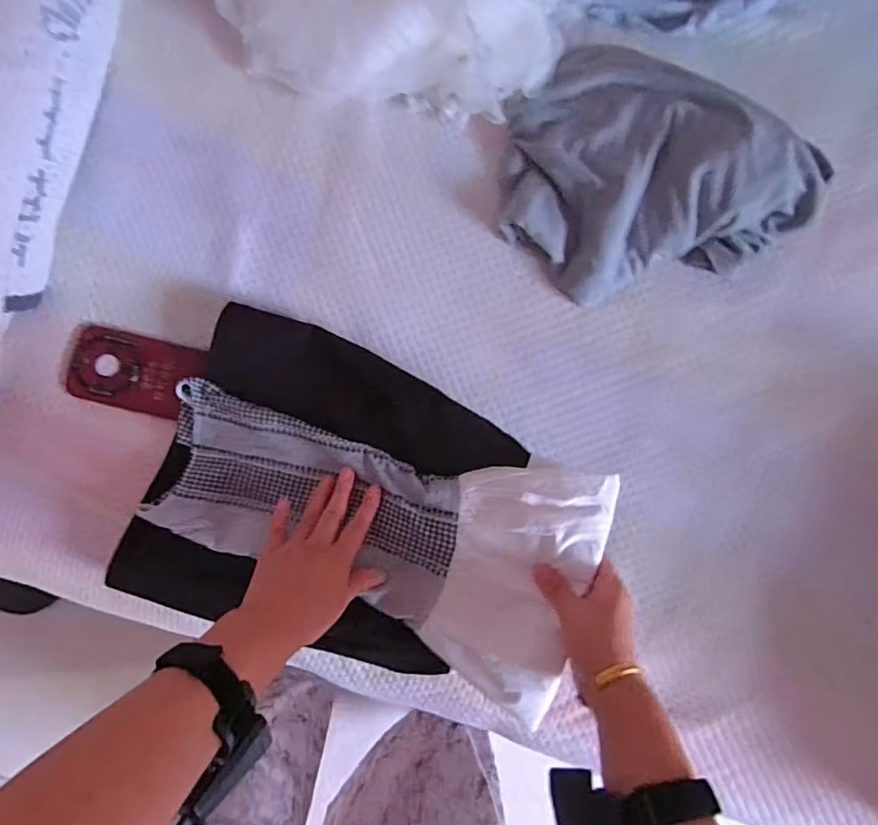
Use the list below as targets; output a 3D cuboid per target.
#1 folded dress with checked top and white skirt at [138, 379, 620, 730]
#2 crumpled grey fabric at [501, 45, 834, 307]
[{"bbox_3d":[-0.082,0.111,0.540,0.454,0.034,0.210,16,91,11],"label":"folded dress with checked top and white skirt"},{"bbox_3d":[0.216,-0.227,0.570,0.314,0.082,0.235,34,90,-2],"label":"crumpled grey fabric"}]

